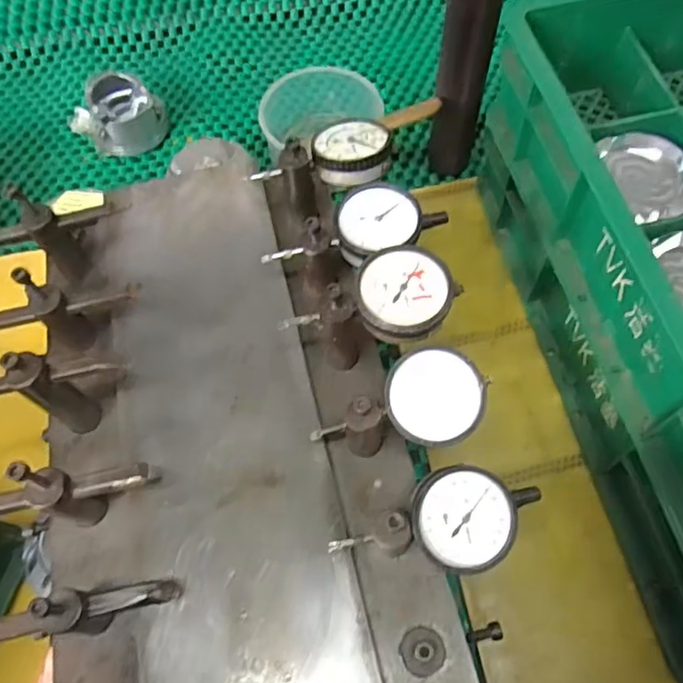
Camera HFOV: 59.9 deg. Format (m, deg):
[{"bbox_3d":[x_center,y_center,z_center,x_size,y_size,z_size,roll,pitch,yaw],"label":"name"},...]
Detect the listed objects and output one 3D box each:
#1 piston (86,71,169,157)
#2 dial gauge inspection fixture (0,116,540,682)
[{"bbox_3d":[-0.249,-0.270,0.690,0.079,0.047,0.091,-18,65,-6],"label":"piston"},{"bbox_3d":[-0.074,0.037,0.355,0.302,0.083,0.453,-10,64,-2],"label":"dial gauge inspection fixture"}]

